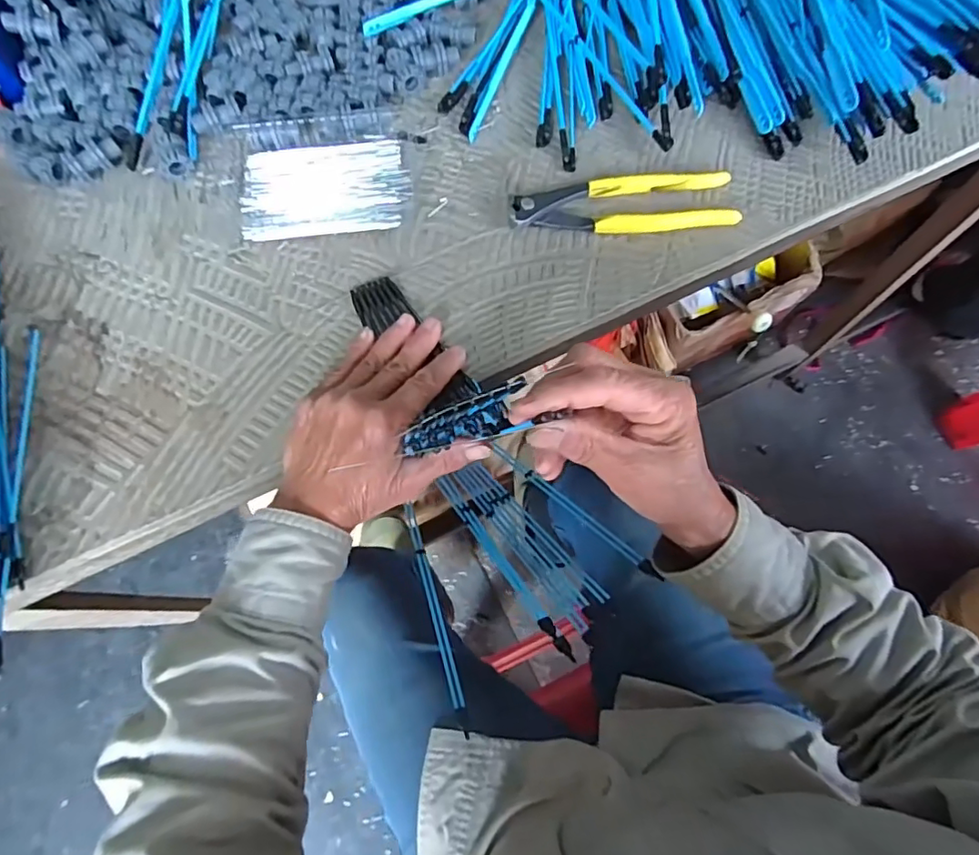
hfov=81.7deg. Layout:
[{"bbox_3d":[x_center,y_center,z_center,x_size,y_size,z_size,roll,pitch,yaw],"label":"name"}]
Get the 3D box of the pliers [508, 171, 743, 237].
[{"bbox_3d":[0.098,-0.166,0.422,0.165,0.014,0.046,-4,72,-1],"label":"pliers"}]

